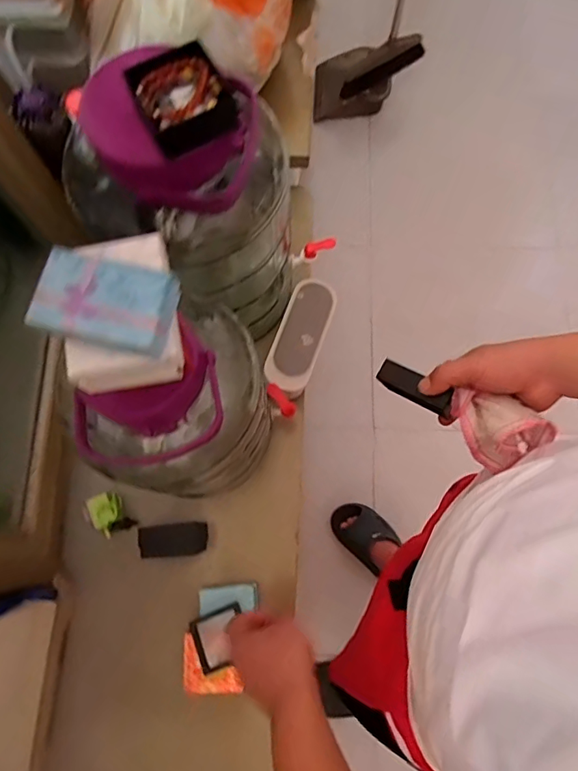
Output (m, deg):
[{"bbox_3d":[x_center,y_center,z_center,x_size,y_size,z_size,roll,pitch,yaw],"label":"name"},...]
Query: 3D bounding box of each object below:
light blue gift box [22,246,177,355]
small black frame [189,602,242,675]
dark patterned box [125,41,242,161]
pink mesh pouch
[{"bbox_3d":[-0.115,-0.051,0.306,0.085,0.020,0.052,15,75,5],"label":"light blue gift box"},{"bbox_3d":[-0.090,0.335,0.650,0.069,0.010,0.067,-22,75,-6],"label":"small black frame"},{"bbox_3d":[-0.099,-0.264,0.449,0.073,0.030,0.083,-28,76,-7],"label":"dark patterned box"},{"bbox_3d":[0.207,0.043,0.480,0.095,0.064,0.058,30,77,9],"label":"pink mesh pouch"}]

